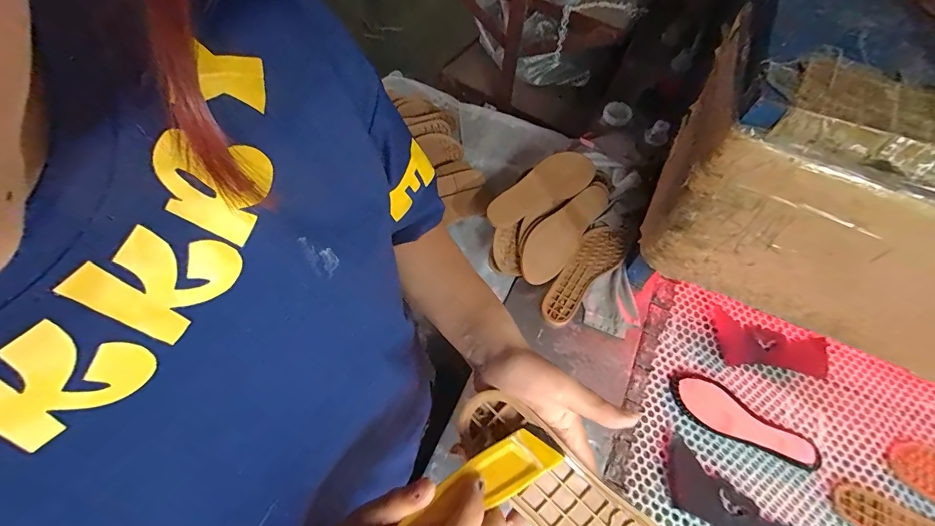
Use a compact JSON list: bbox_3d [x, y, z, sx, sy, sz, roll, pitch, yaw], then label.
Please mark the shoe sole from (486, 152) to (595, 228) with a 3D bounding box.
[{"bbox_3d":[0.135,-0.142,0.751,0.229,0.028,0.091,-32,66,-19],"label":"shoe sole"}]

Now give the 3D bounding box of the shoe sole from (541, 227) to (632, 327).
[{"bbox_3d":[0.218,0.018,0.736,0.079,0.019,0.239,36,64,15],"label":"shoe sole"}]

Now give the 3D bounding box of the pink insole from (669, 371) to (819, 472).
[{"bbox_3d":[0.450,0.256,0.640,0.230,0.020,0.079,27,62,11],"label":"pink insole"}]

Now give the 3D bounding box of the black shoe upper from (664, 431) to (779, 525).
[{"bbox_3d":[0.385,0.365,0.585,0.207,0.012,0.087,37,64,16],"label":"black shoe upper"}]

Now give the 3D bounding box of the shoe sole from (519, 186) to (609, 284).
[{"bbox_3d":[0.179,-0.061,0.745,0.084,0.019,0.236,41,76,-5],"label":"shoe sole"}]

